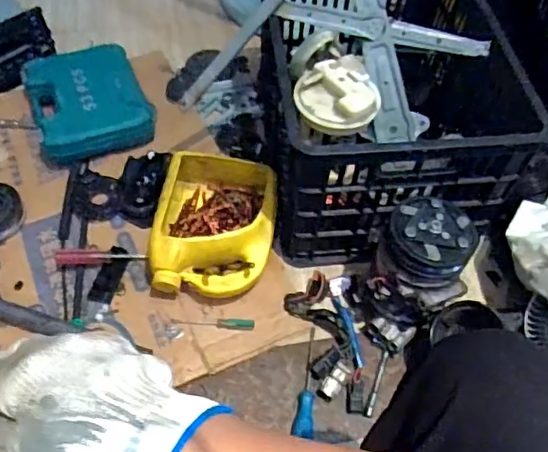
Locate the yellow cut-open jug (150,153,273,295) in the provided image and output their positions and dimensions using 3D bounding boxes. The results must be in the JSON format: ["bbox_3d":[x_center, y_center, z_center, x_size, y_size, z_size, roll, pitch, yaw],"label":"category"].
[{"bbox_3d":[-0.090,0.006,0.873,0.173,0.098,0.218,6,55,2],"label":"yellow cut-open jug"}]

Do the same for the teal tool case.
[{"bbox_3d":[-0.344,-0.224,1.057,0.202,0.084,0.236,-20,59,-15],"label":"teal tool case"}]

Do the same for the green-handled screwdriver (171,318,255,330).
[{"bbox_3d":[-0.089,0.141,0.833,0.120,0.011,0.018,3,54,-1],"label":"green-handled screwdriver"}]

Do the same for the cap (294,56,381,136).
[{"bbox_3d":[0.087,-0.182,0.787,0.112,0.050,0.104,1,55,-2],"label":"cap"}]

